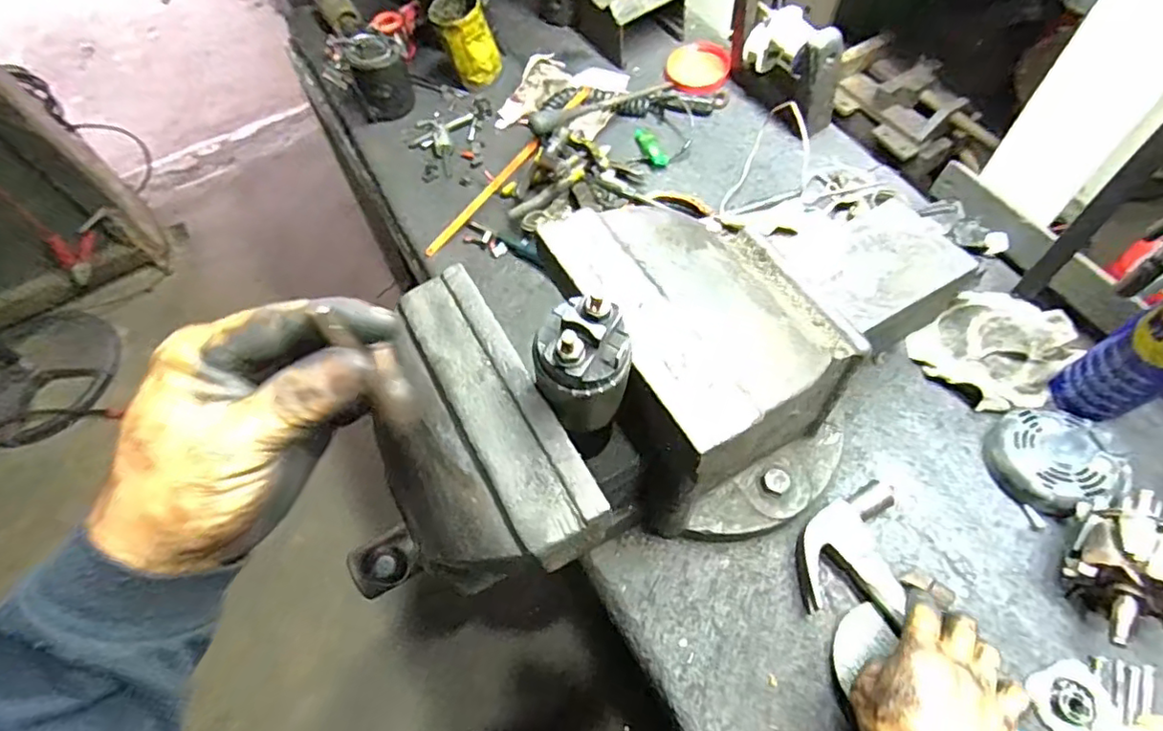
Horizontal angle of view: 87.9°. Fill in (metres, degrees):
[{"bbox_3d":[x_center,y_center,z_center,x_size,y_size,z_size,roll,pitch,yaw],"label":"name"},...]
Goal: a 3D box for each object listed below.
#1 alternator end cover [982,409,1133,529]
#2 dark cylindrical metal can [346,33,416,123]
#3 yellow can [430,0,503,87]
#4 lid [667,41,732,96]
[{"bbox_3d":[0.447,0.090,0.570,0.102,0.034,0.107,-23,52,-2],"label":"alternator end cover"},{"bbox_3d":[-0.300,-0.429,0.895,0.080,0.091,0.085,-2,61,3],"label":"dark cylindrical metal can"},{"bbox_3d":[-0.171,-0.487,0.897,0.081,0.102,0.084,-21,61,-8],"label":"yellow can"},{"bbox_3d":[0.172,-0.434,0.880,0.092,0.008,0.087,-1,77,3],"label":"lid"}]

